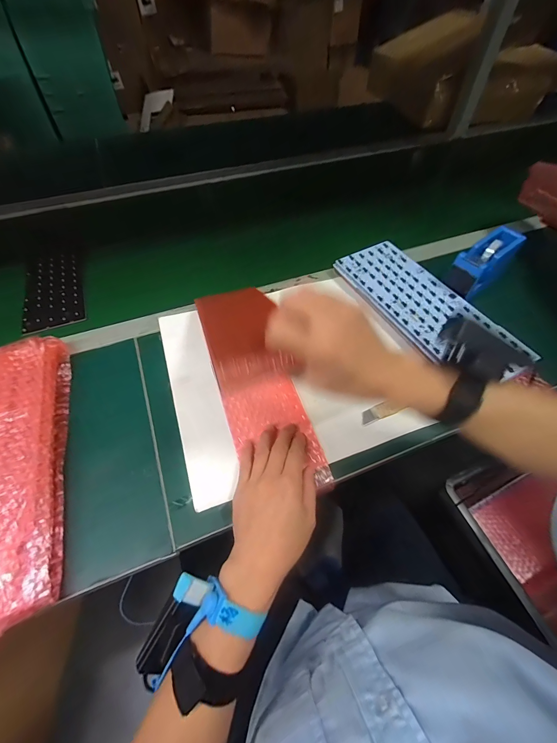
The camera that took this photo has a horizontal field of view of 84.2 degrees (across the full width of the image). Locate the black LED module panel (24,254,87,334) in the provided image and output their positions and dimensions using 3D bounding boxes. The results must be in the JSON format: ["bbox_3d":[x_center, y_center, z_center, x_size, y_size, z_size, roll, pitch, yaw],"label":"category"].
[{"bbox_3d":[-0.387,-0.146,0.534,0.090,0.009,0.202,-19,59,-13],"label":"black LED module panel"}]

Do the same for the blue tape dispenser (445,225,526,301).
[{"bbox_3d":[0.329,-0.174,0.495,0.134,0.058,0.053,-36,64,-22],"label":"blue tape dispenser"}]

